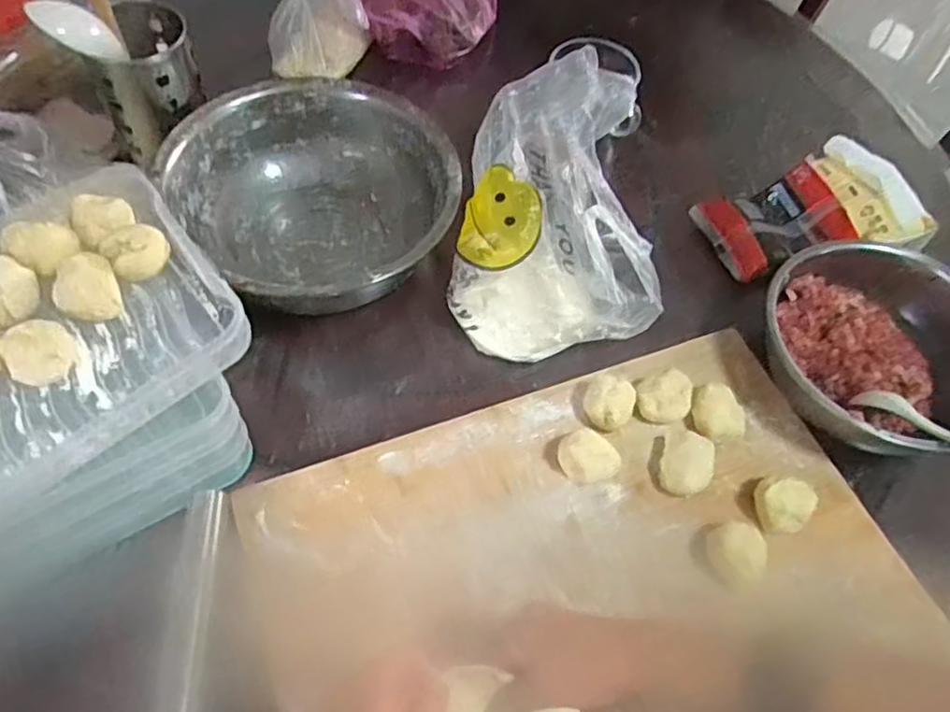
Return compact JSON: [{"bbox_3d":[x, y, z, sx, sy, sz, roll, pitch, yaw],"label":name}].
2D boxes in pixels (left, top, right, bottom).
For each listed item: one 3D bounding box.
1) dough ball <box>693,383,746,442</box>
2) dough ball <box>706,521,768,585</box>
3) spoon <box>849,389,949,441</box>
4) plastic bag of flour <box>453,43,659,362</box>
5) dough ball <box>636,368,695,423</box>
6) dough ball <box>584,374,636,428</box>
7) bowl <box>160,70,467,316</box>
[{"bbox_3d":[0.217,0.052,0.615,0.050,0.034,0.035,36,62,17],"label":"dough ball"},{"bbox_3d":[0.206,0.155,0.544,0.042,0.033,0.050,26,59,12],"label":"dough ball"},{"bbox_3d":[0.384,0.052,0.596,0.028,0.017,0.122,-14,23,-14],"label":"spoon"},{"bbox_3d":[0.072,-0.146,0.676,0.182,0.158,0.249,0,57,-5],"label":"plastic bag of flour"},{"bbox_3d":[0.171,0.037,0.623,0.047,0.034,0.046,2,57,-3],"label":"dough ball"},{"bbox_3d":[0.121,0.040,0.619,0.045,0.030,0.048,2,54,-3],"label":"dough ball"},{"bbox_3d":[-0.160,-0.159,0.709,0.251,0.106,0.261,2,57,-3],"label":"bowl"}]

